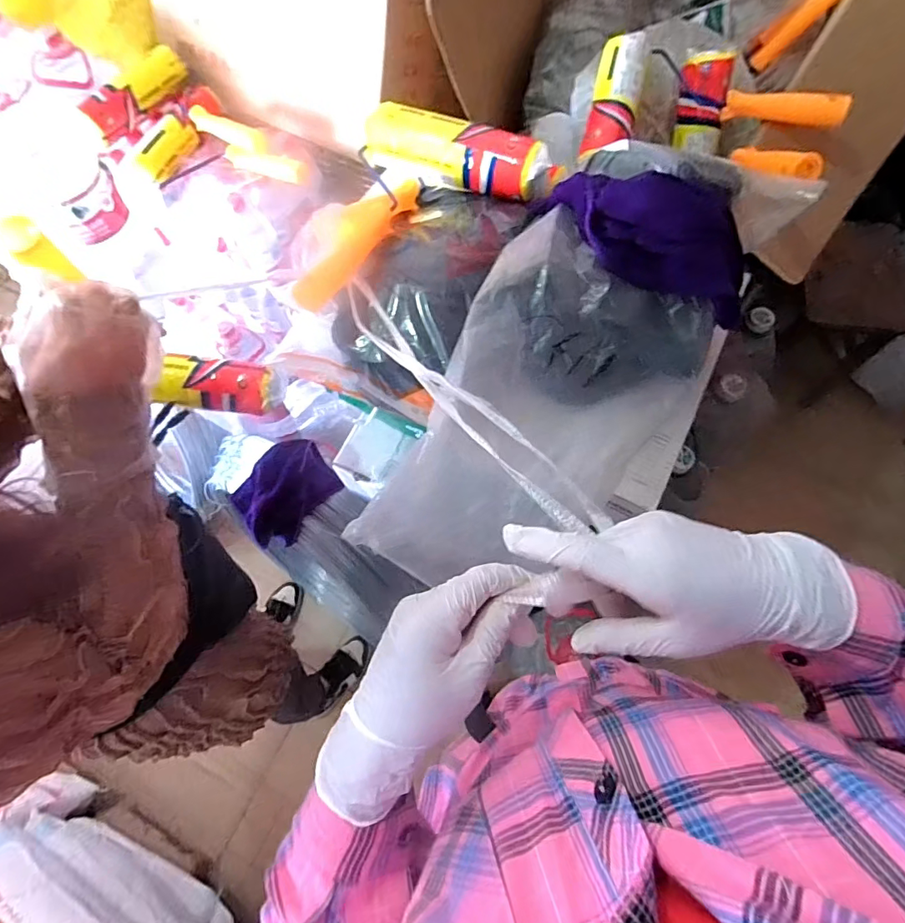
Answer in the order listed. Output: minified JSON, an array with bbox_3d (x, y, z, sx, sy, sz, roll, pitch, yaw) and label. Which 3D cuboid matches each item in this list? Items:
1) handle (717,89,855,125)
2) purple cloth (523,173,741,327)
[{"bbox_3d":[0.449,-0.479,0.681,0.150,0.032,0.030,22,70,25],"label":"handle"},{"bbox_3d":[0.204,-0.242,0.518,0.236,0.071,0.119,23,71,12],"label":"purple cloth"}]

